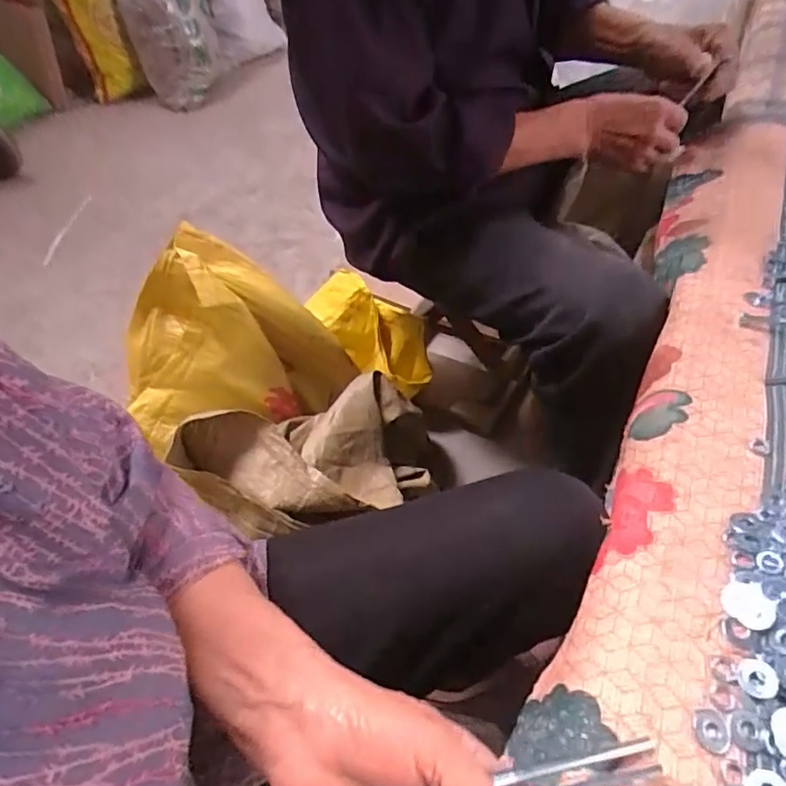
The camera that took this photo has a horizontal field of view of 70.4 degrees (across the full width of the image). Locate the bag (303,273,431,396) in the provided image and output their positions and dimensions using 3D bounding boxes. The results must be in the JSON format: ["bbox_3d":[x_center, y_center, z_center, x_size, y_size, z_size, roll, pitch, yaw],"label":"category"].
[{"bbox_3d":[-0.039,-0.121,1.033,0.279,0.091,0.121,42,64,16],"label":"bag"}]

